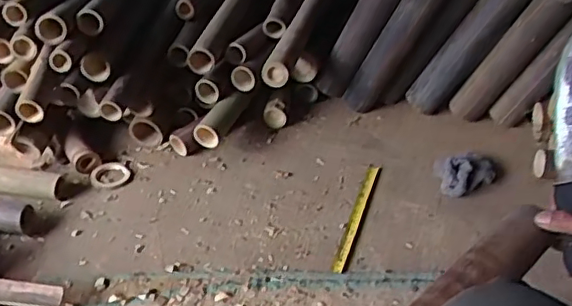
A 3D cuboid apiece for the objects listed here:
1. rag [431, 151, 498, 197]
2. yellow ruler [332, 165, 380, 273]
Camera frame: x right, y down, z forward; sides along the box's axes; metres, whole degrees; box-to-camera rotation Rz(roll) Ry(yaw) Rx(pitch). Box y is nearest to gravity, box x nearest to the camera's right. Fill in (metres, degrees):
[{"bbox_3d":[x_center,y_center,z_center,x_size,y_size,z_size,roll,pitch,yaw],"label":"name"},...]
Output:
[{"bbox_3d":[0.357,0.038,1.170,0.115,0.055,0.097,-4,38,-6],"label":"rag"},{"bbox_3d":[0.134,0.115,1.120,0.024,0.009,0.299,13,40,15],"label":"yellow ruler"}]

